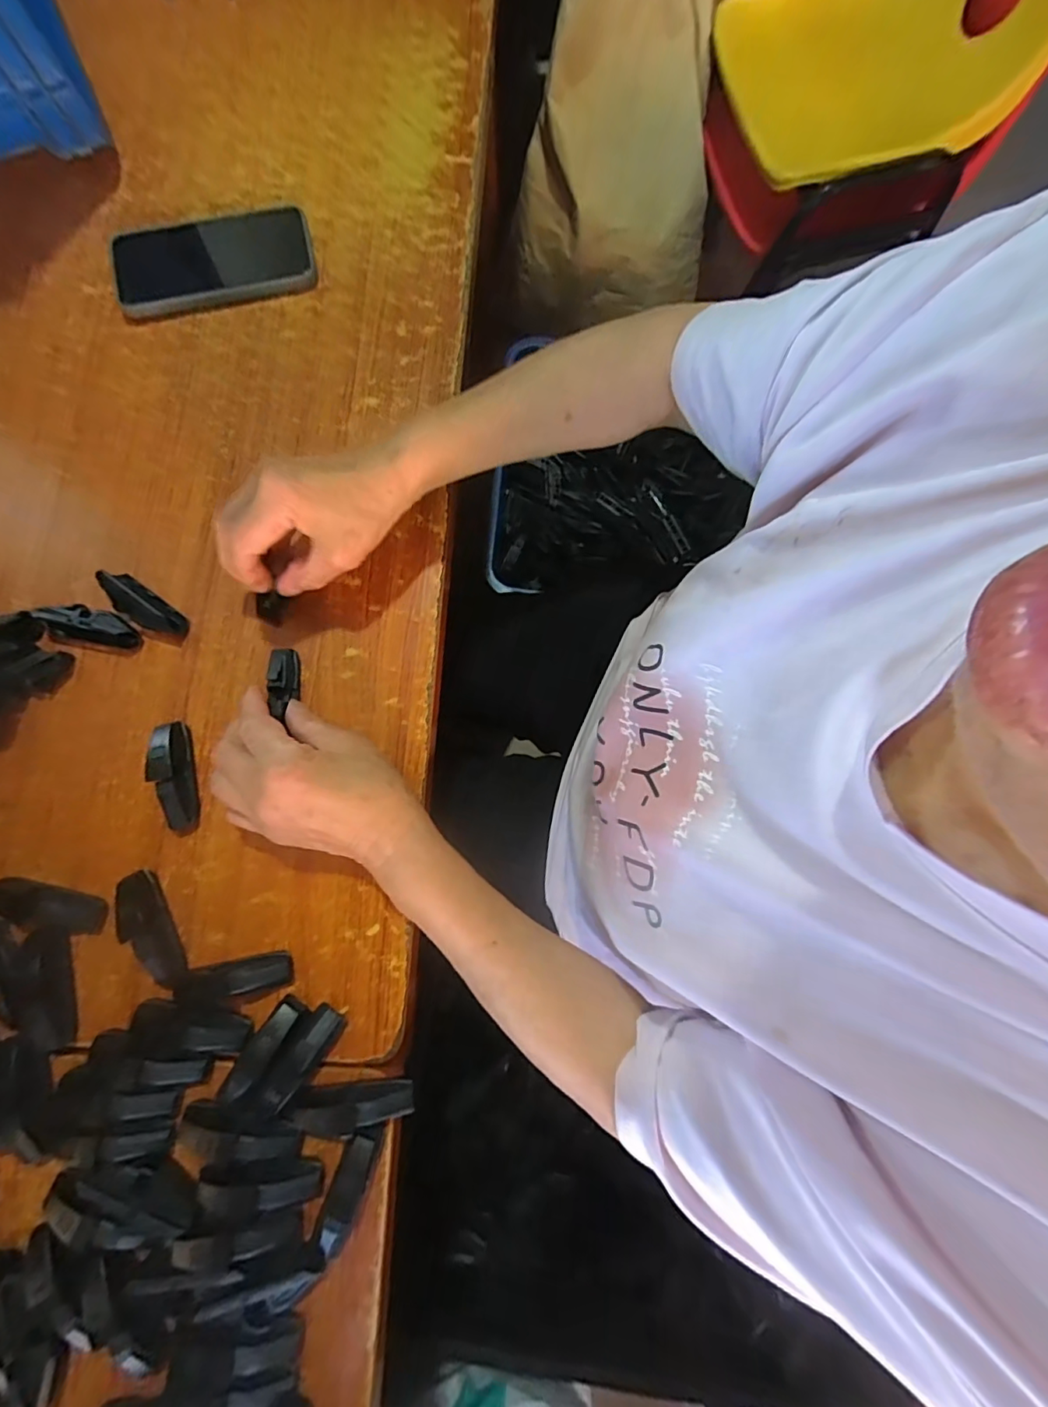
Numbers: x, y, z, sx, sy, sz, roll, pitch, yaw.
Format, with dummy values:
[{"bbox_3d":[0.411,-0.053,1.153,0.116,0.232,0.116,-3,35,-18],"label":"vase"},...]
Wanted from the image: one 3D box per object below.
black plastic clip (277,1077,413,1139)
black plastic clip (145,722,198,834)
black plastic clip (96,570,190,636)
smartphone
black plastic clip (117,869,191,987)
[{"bbox_3d":[-0.107,0.248,0.319,0.075,0.022,0.021,-5,79,-1],"label":"black plastic clip"},{"bbox_3d":[-0.242,0.050,0.356,0.020,0.026,0.077,-15,80,-3],"label":"black plastic clip"},{"bbox_3d":[-0.284,-0.073,0.386,0.068,0.016,0.023,36,81,6],"label":"black plastic clip"},{"bbox_3d":[-0.263,-0.379,0.440,0.163,0.009,0.088,-13,80,-3],"label":"smartphone"},{"bbox_3d":[-0.242,0.146,0.337,0.020,0.026,0.076,-32,81,-6],"label":"black plastic clip"}]

